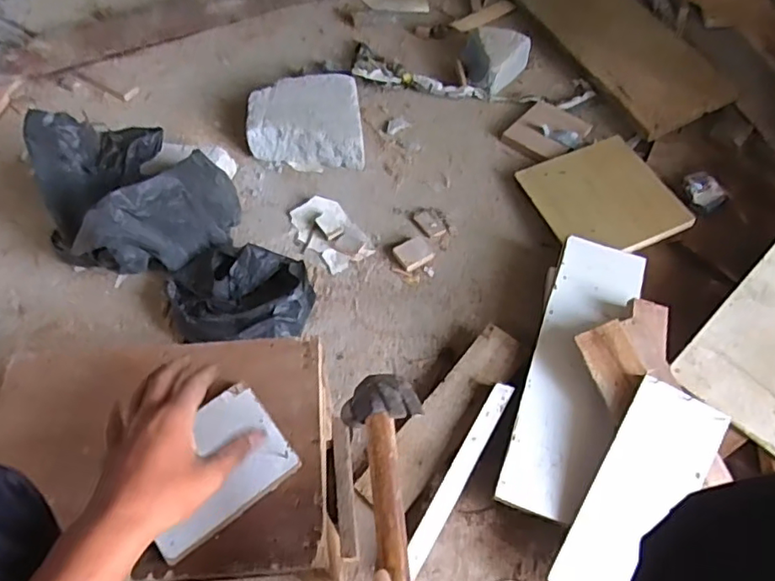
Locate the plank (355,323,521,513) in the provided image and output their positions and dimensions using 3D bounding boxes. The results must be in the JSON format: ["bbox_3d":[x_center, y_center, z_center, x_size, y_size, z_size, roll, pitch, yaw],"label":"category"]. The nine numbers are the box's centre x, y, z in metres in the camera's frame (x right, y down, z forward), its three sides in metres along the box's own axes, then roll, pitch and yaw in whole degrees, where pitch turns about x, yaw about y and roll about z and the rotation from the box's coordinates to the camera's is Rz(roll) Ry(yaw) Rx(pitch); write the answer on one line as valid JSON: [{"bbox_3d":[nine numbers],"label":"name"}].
[{"bbox_3d":[0.076,0.163,0.752,0.067,0.012,0.280,35,70,18],"label":"plank"}]

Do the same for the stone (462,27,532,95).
[{"bbox_3d":[0.206,-0.446,1.123,0.125,0.069,0.124,0,58,0],"label":"stone"}]

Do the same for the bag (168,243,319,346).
[{"bbox_3d":[-0.216,0.006,0.848,0.210,0.063,0.148,4,58,2],"label":"bag"}]

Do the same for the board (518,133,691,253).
[{"bbox_3d":[0.351,-0.154,0.946,0.191,0.011,0.229,-23,53,0],"label":"board"}]

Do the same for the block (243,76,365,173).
[{"bbox_3d":[-0.145,-0.310,1.039,0.204,0.067,0.188,0,58,-1],"label":"block"}]

